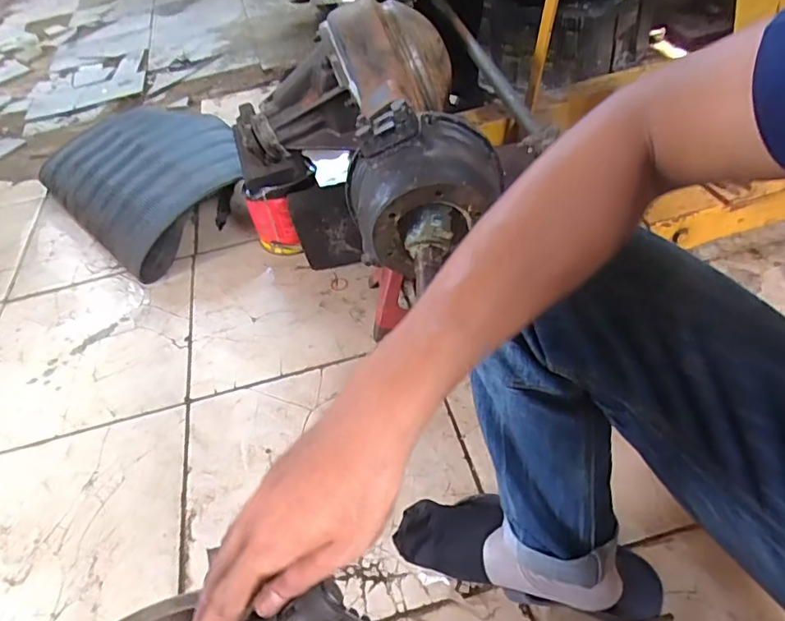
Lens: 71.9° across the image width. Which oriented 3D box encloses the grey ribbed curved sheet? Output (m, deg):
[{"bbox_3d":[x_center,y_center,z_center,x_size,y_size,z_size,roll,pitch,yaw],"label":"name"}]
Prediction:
[{"bbox_3d":[-0.602,-0.355,1.297,0.625,0.140,0.375,34,59,32],"label":"grey ribbed curved sheet"}]

